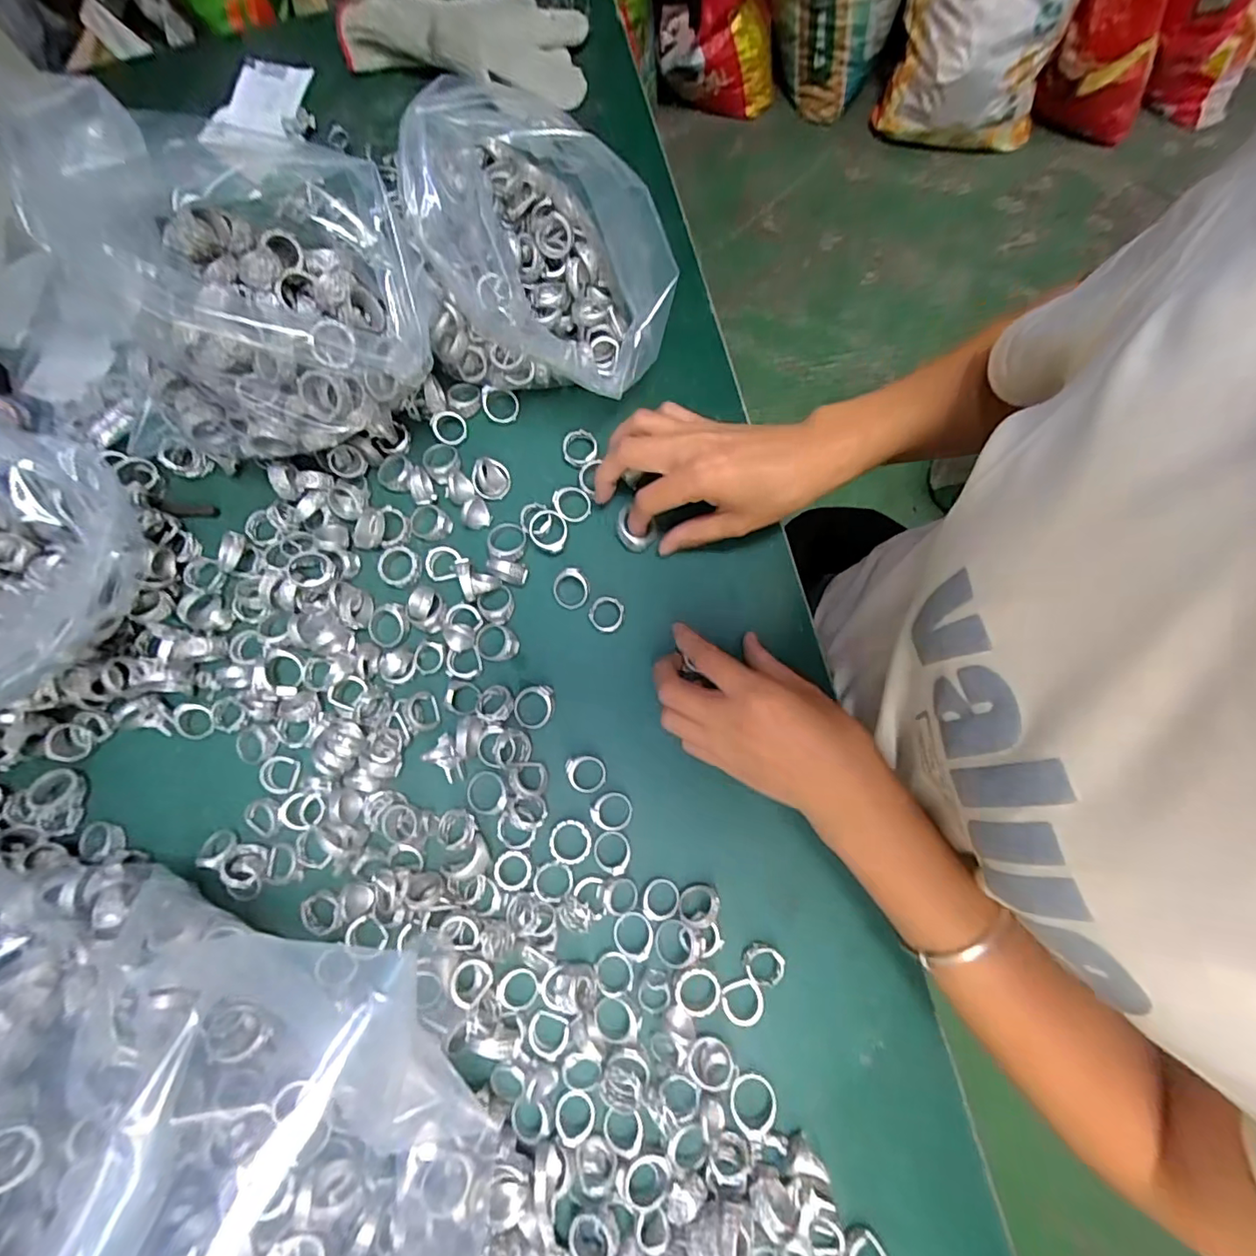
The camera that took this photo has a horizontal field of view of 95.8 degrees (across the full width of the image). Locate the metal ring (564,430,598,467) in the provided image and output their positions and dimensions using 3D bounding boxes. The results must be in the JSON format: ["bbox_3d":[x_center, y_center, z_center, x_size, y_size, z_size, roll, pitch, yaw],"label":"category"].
[{"bbox_3d":[-0.033,-0.125,0.392,0.024,0.006,0.025,-1,82,5],"label":"metal ring"}]

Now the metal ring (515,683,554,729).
[{"bbox_3d":[-0.058,0.050,0.357,0.028,0.008,0.024,-28,80,-7],"label":"metal ring"}]

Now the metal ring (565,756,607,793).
[{"bbox_3d":[-0.025,0.090,0.350,0.023,0.009,0.023,0,77,-1],"label":"metal ring"}]

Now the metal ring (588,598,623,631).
[{"bbox_3d":[-0.014,-0.009,0.372,0.021,0.009,0.022,0,77,-1],"label":"metal ring"}]

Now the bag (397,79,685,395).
[{"bbox_3d":[-0.054,-0.237,0.348,0.168,0.153,0.121,12,79,3],"label":"bag"}]

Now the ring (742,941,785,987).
[{"bbox_3d":[0.079,0.196,0.329,0.023,0.009,0.021,0,77,-1],"label":"ring"}]

